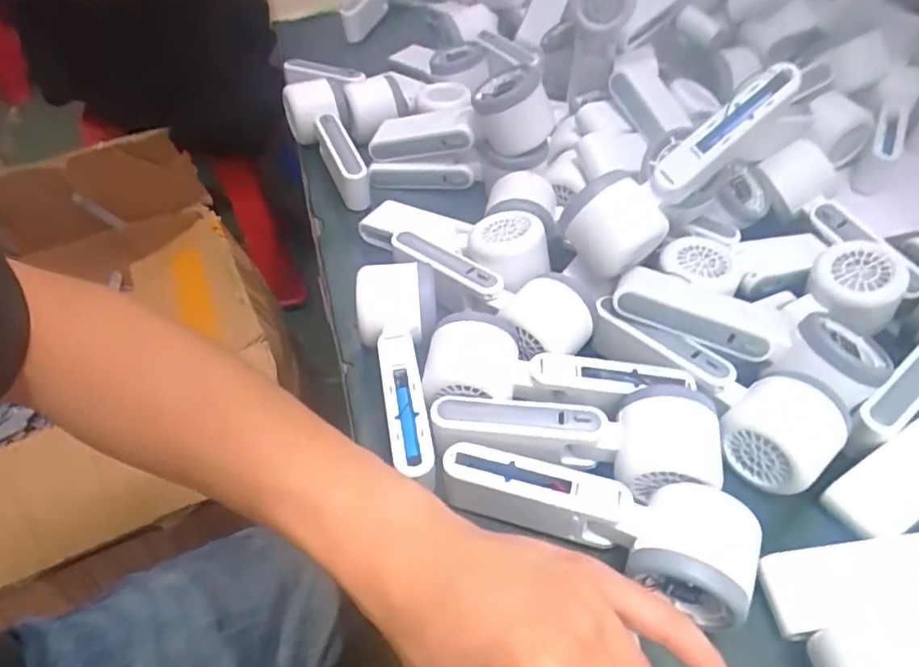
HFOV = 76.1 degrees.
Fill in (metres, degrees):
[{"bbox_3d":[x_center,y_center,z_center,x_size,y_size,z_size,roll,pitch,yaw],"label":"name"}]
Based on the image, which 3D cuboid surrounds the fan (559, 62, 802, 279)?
[{"bbox_3d":[0.142,-0.109,0.385,0.169,0.053,0.045,-41,52,16],"label":"fan"}]

